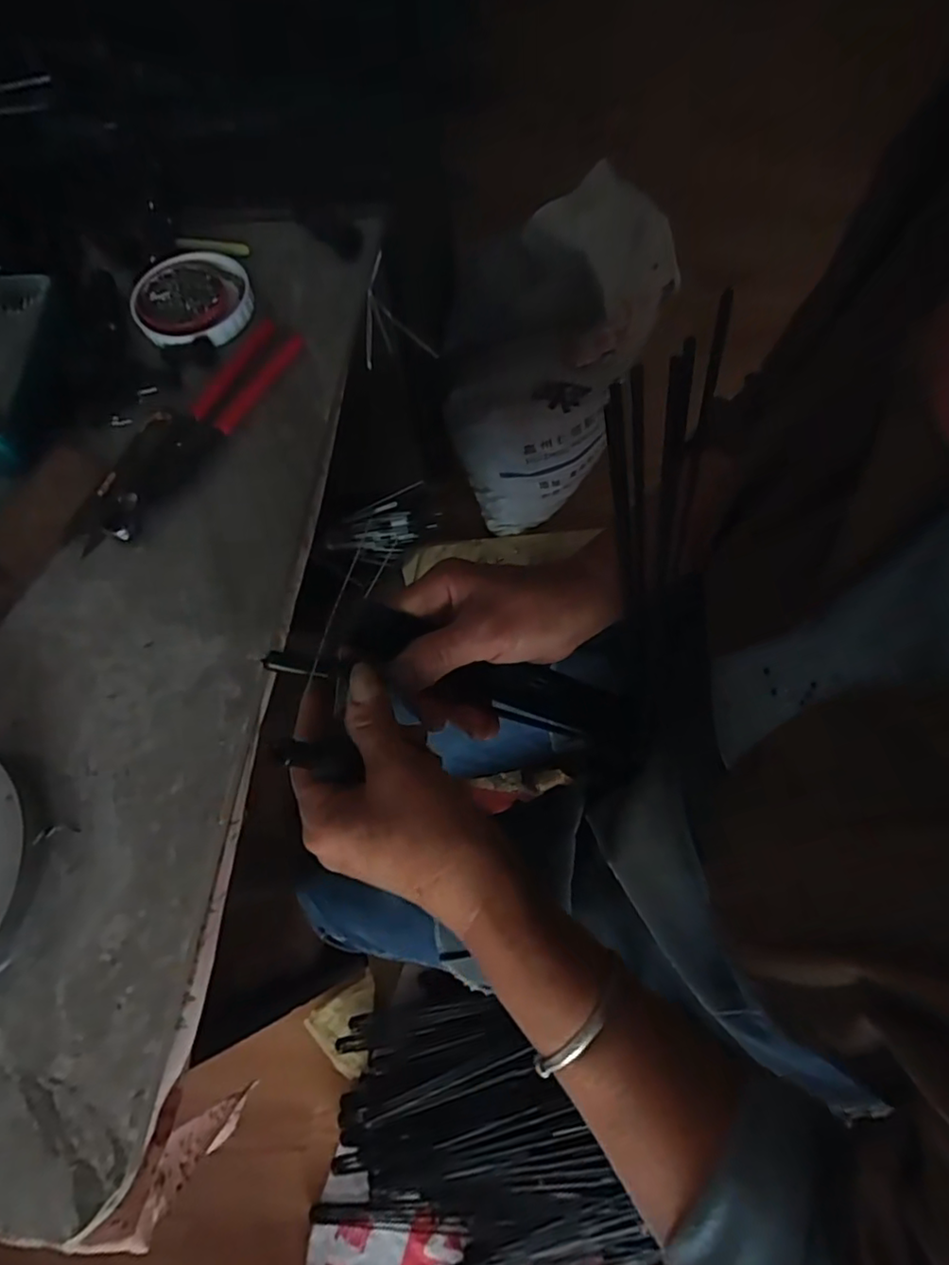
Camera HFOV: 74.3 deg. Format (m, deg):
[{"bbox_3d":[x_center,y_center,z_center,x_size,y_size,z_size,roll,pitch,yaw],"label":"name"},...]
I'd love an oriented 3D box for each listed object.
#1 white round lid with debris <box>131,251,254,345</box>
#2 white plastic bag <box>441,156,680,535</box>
[{"bbox_3d":[-0.211,-0.252,0.469,0.083,0.013,0.088,-1,68,3],"label":"white round lid with debris"},{"bbox_3d":[0.122,-0.390,1.008,0.324,0.556,0.127,-14,68,-3],"label":"white plastic bag"}]

